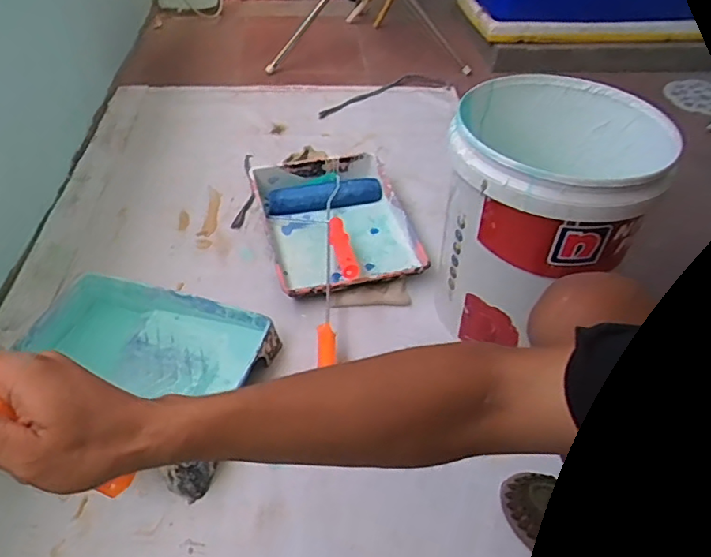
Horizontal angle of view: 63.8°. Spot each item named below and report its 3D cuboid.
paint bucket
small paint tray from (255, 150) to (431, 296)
[{"bbox_3d":[0.270,-0.090,0.880,0.265,0.344,0.276,2,43,-2],"label":"paint bucket"},{"bbox_3d":[-0.041,-0.115,1.111,0.275,0.070,0.359,-9,46,-12],"label":"small paint tray"}]

